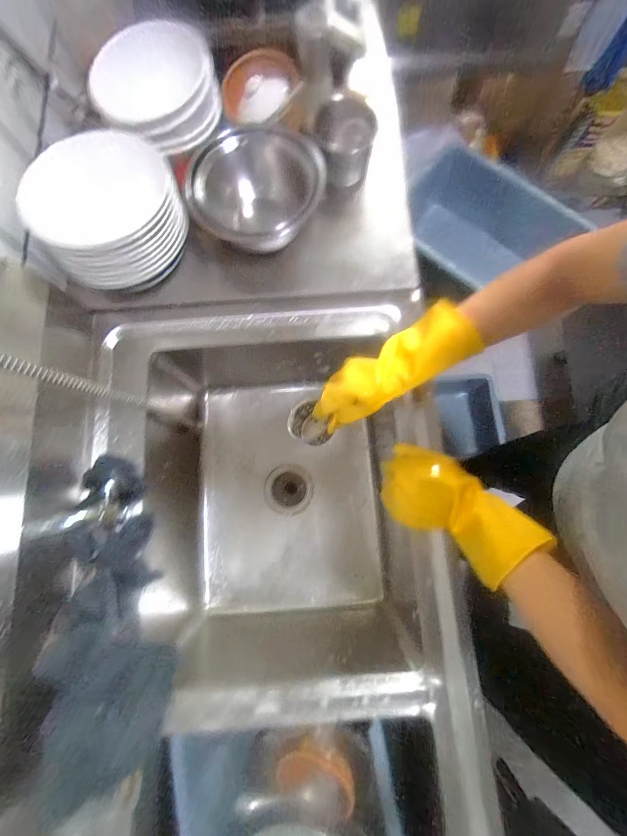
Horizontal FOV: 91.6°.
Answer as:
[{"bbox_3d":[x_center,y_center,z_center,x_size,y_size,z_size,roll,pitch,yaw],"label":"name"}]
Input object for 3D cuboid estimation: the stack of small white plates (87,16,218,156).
[{"bbox_3d":[-0.251,-0.508,0.467,0.202,0.046,0.196,-15,79,-2],"label":"stack of small white plates"}]

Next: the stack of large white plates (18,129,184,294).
[{"bbox_3d":[-0.317,-0.312,0.477,0.222,0.101,0.198,-27,80,-5],"label":"stack of large white plates"}]

